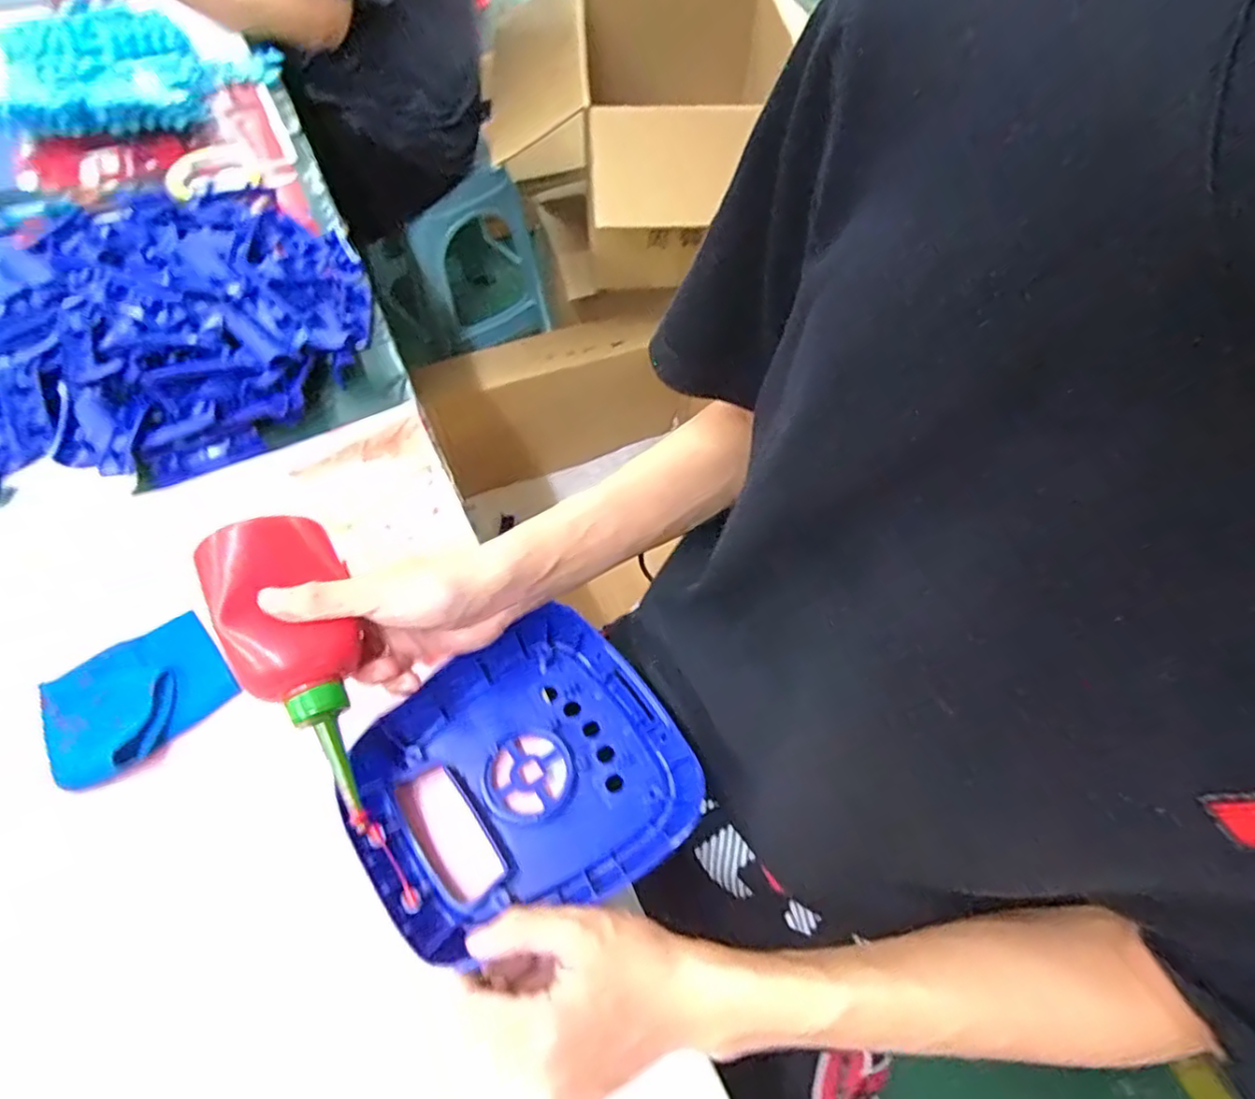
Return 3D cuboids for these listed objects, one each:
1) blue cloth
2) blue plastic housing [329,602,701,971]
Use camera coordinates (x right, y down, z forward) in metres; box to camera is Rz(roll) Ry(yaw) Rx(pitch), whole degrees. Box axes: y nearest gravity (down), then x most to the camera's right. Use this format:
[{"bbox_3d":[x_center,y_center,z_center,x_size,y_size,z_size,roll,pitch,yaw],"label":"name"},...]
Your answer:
[{"bbox_3d":[-0.312,0.093,0.401,0.099,0.025,0.086,-37,66,-21],"label":"blue cloth"},{"bbox_3d":[-0.065,0.129,0.380,0.180,0.038,0.169,-28,63,-17],"label":"blue plastic housing"}]

